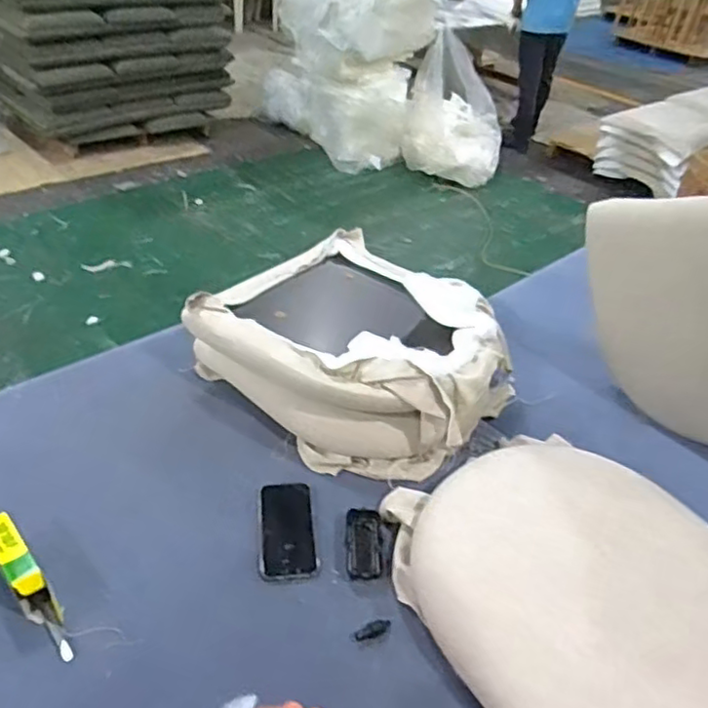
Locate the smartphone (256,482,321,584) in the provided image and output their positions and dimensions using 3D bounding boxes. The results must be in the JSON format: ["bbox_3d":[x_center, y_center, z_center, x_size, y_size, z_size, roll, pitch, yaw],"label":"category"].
[{"bbox_3d":[-0.098,0.252,0.924,0.081,0.010,0.168,-2,38,-11],"label":"smartphone"}]

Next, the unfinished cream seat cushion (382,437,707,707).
[{"bbox_3d":[0.298,0.291,0.833,0.390,0.096,0.472,-18,44,-28],"label":"unfinished cream seat cushion"}]

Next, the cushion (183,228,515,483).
[{"bbox_3d":[0.014,-0.019,1.179,0.506,0.182,0.472,26,41,23],"label":"cushion"}]

